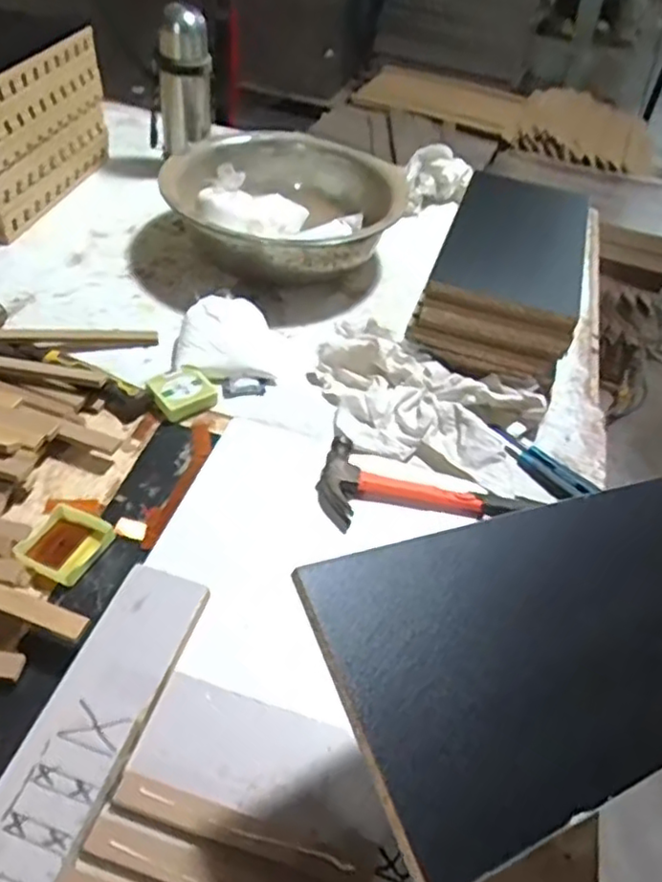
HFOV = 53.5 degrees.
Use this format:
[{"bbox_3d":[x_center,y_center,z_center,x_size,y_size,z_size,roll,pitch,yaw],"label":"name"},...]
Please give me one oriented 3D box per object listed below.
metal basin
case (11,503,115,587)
[{"bbox_3d":[-0.075,-0.366,1.026,0.339,0.131,0.352,4,45,-4],"label":"metal basin"},{"bbox_3d":[-0.256,0.099,0.636,0.071,0.020,0.071,19,46,14],"label":"case"}]

